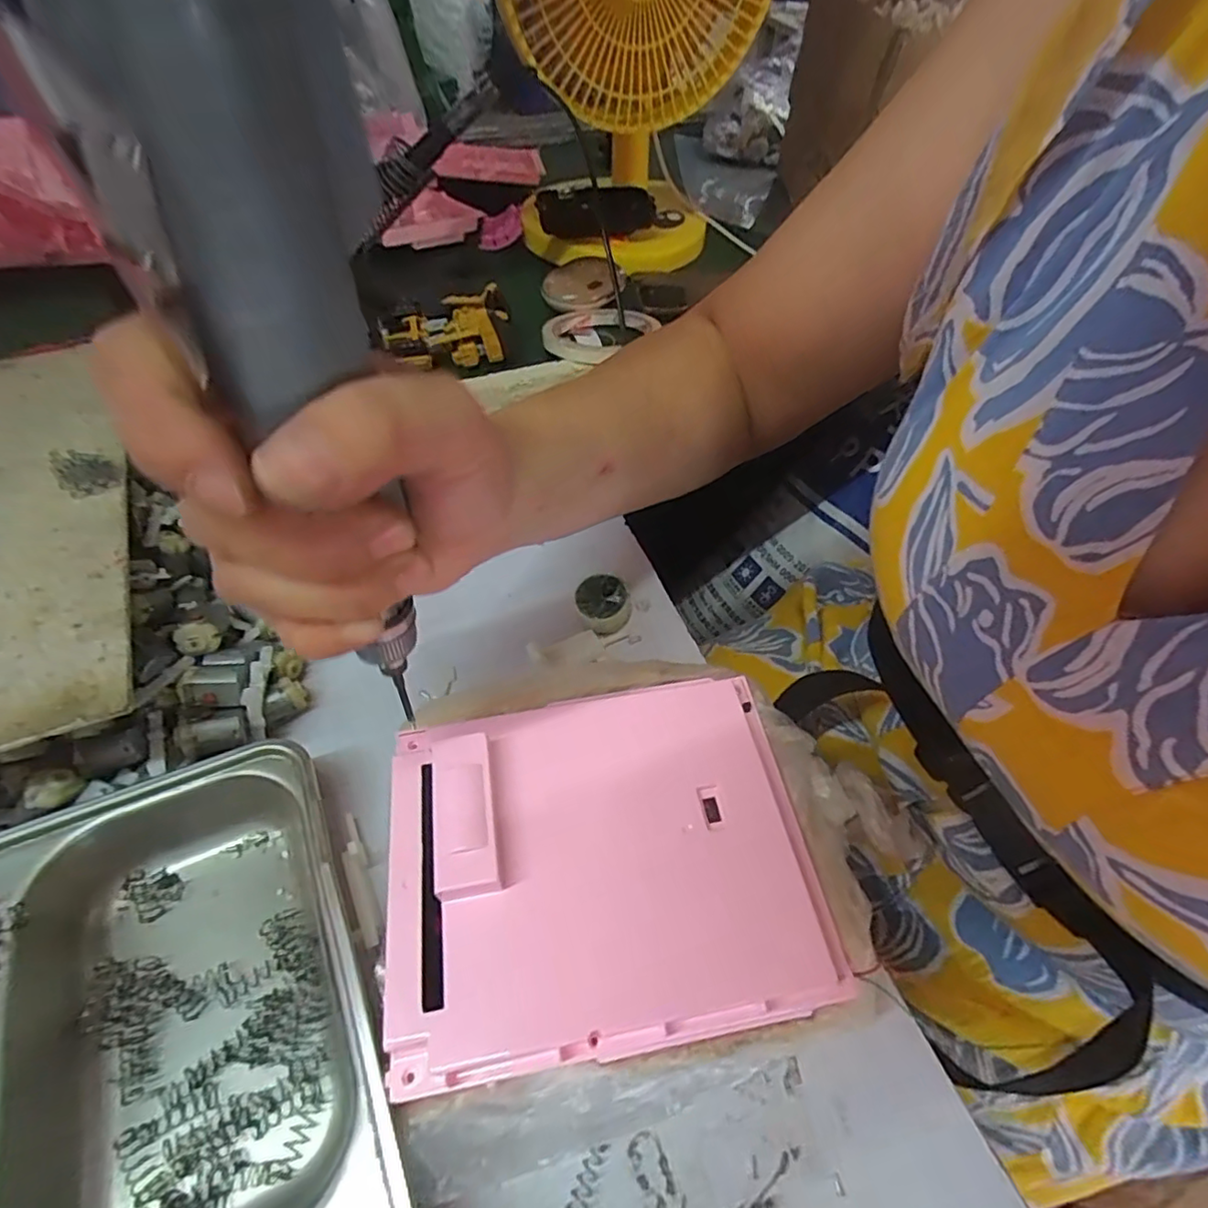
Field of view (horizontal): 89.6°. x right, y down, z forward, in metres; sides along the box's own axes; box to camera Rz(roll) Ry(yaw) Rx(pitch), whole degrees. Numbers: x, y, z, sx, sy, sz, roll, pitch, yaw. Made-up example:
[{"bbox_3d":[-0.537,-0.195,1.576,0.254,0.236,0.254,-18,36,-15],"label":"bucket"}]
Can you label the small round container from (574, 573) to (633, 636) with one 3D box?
[{"bbox_3d":[-0.001,0.000,0.354,0.031,0.018,0.033,2,53,-2],"label":"small round container"}]

